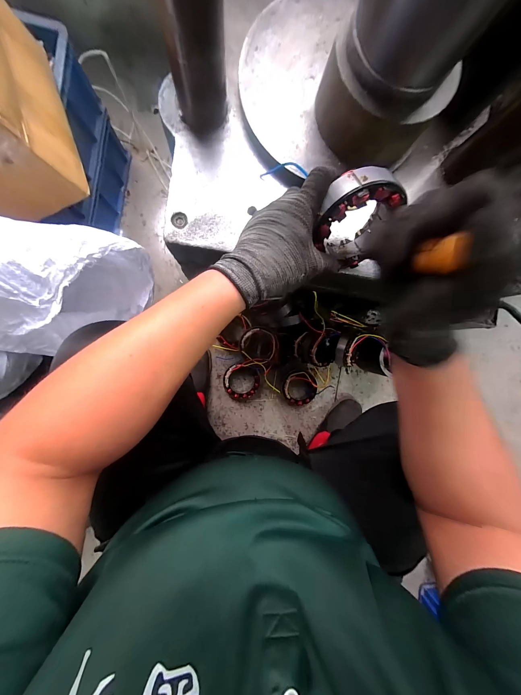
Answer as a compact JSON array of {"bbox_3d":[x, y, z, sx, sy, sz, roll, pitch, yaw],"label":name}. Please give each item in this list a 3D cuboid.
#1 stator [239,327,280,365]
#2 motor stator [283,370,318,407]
[{"bbox_3d":[-0.004,-0.006,0.713,0.115,0.050,0.104,11,89,-7],"label":"stator"},{"bbox_3d":[0.126,0.131,0.772,0.112,0.060,0.117,0,91,-7],"label":"motor stator"}]

